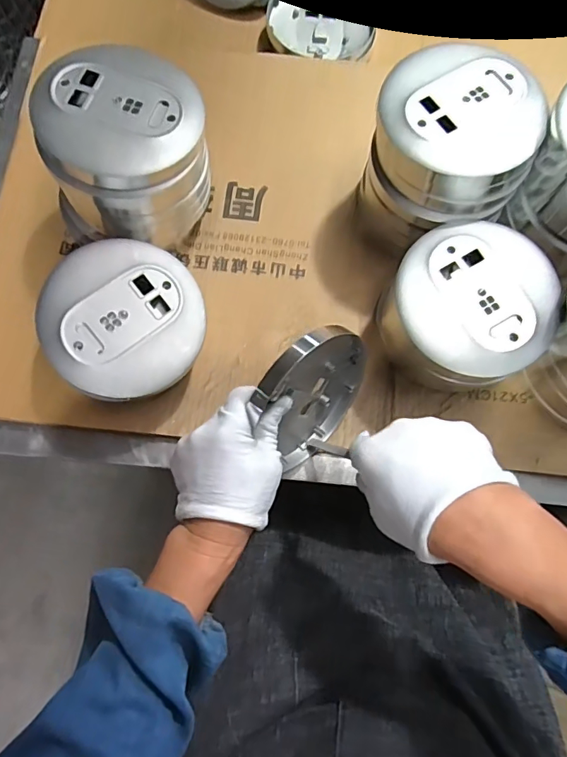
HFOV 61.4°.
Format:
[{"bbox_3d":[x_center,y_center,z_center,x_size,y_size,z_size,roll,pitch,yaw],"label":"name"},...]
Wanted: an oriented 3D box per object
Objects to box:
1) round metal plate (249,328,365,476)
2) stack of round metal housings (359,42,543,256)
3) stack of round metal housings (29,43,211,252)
[{"bbox_3d":[0.027,0.009,0.405,0.112,0.124,0.018,-45,56,-14],"label":"round metal plate"},{"bbox_3d":[0.143,-0.196,0.442,0.130,0.138,0.124,10,75,2],"label":"stack of round metal housings"},{"bbox_3d":[-0.136,-0.198,0.438,0.141,0.138,0.124,1,75,-1],"label":"stack of round metal housings"}]

